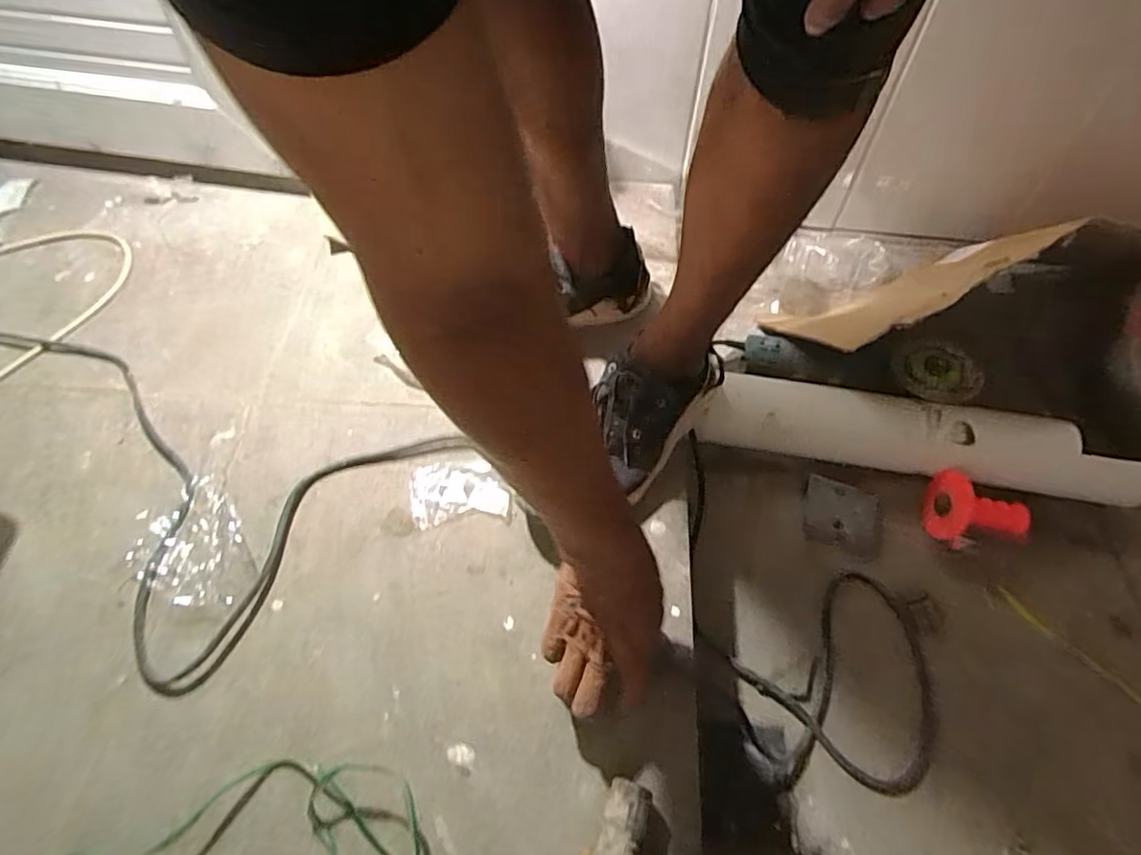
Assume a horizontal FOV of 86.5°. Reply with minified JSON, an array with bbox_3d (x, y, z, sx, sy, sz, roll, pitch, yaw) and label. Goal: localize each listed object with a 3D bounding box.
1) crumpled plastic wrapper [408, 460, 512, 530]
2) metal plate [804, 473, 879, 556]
[{"bbox_3d":[-0.117,0.069,0.641,0.104,0.006,0.073,-3,55,-3],"label":"crumpled plastic wrapper"},{"bbox_3d":[0.317,0.103,0.714,0.080,0.005,0.079,15,71,14],"label":"metal plate"}]

